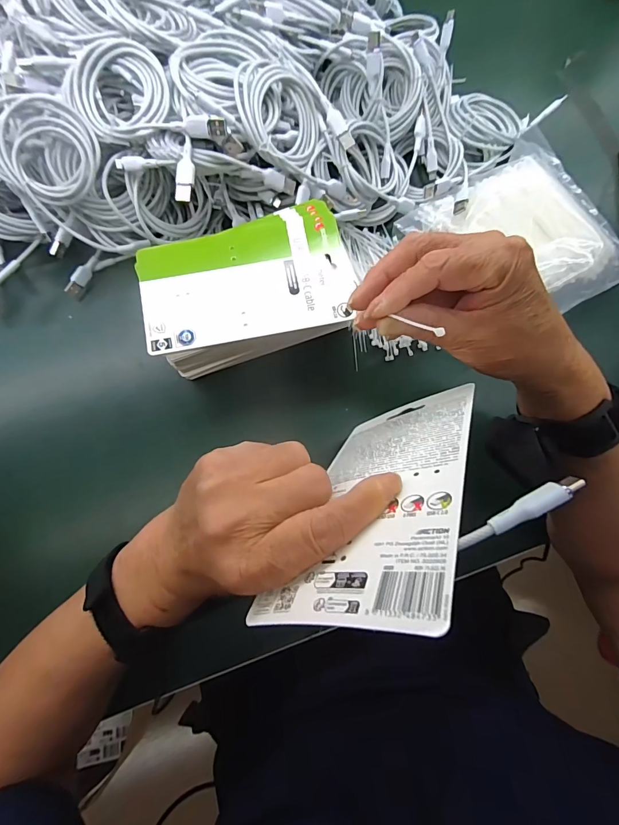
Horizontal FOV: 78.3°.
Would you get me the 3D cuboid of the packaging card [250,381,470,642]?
[{"bbox_3d":[0.041,0.039,0.215,0.093,0.174,0.007,-17,113,34],"label":"packaging card"}]

